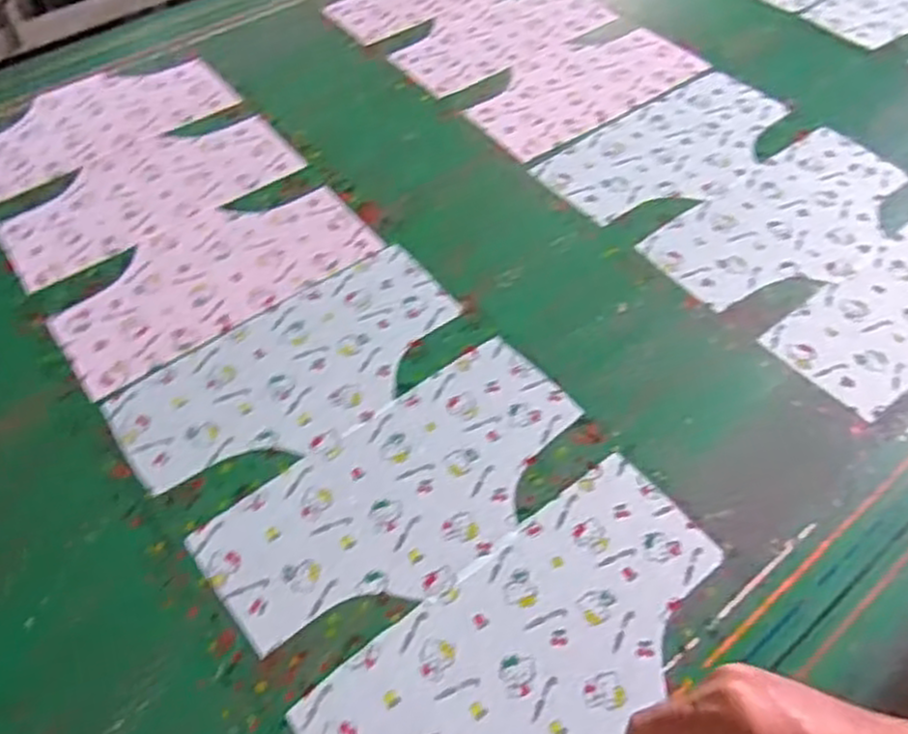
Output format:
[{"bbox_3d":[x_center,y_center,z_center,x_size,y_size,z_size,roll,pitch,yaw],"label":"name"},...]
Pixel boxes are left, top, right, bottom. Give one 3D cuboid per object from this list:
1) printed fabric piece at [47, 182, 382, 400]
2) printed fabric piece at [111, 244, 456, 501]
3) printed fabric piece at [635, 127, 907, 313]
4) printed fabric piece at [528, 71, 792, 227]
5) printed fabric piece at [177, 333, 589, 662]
[{"bbox_3d":[-0.247,-0.098,0.778,0.316,0.008,0.159,-32,57,-23],"label":"printed fabric piece"},{"bbox_3d":[-0.142,-0.001,0.698,0.318,0.007,0.159,-32,57,-23],"label":"printed fabric piece"},{"bbox_3d":[0.365,-0.157,0.810,0.322,0.007,0.161,-33,58,-24],"label":"printed fabric piece"},{"bbox_3d":[0.264,-0.258,0.888,0.323,0.004,0.161,-33,58,-23],"label":"printed fabric piece"},{"bbox_3d":[-0.038,0.100,0.621,0.319,0.005,0.155,-31,57,-22],"label":"printed fabric piece"}]

